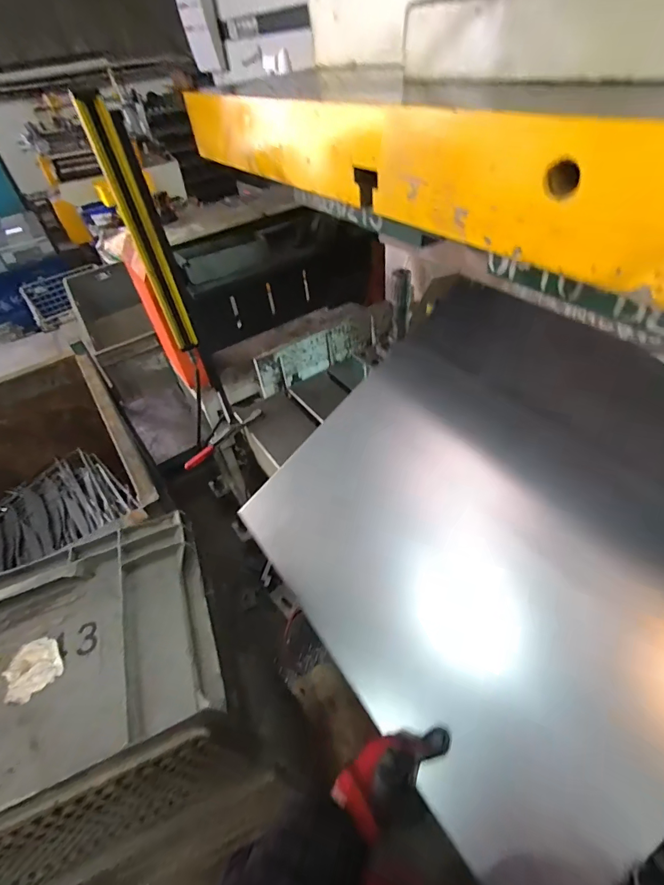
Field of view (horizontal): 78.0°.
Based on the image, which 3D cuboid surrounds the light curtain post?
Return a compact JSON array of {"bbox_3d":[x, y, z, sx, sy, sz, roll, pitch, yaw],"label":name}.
[{"bbox_3d":[-0.420,-0.445,0.925,0.052,0.502,0.071,-24,48,-15],"label":"light curtain post"}]

